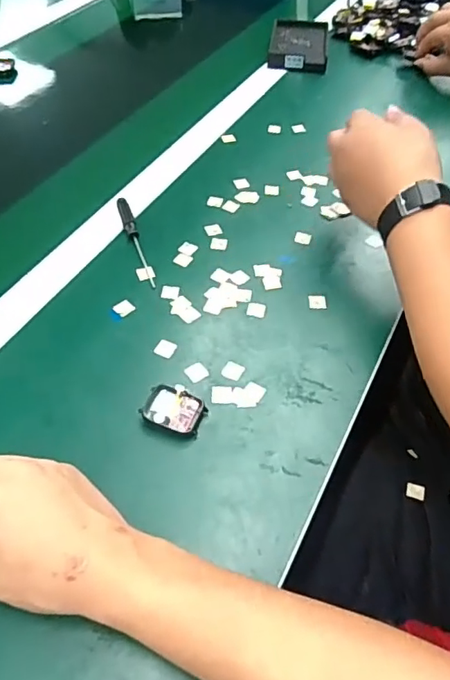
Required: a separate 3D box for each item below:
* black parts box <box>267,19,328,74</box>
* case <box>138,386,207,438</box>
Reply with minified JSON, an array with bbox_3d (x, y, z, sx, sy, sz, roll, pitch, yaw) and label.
[{"bbox_3d":[0.118,-0.473,0.840,0.090,0.021,0.144,6,51,4],"label":"black parts box"},{"bbox_3d":[-0.040,0.056,0.423,0.048,0.012,0.036,20,53,15],"label":"case"}]

